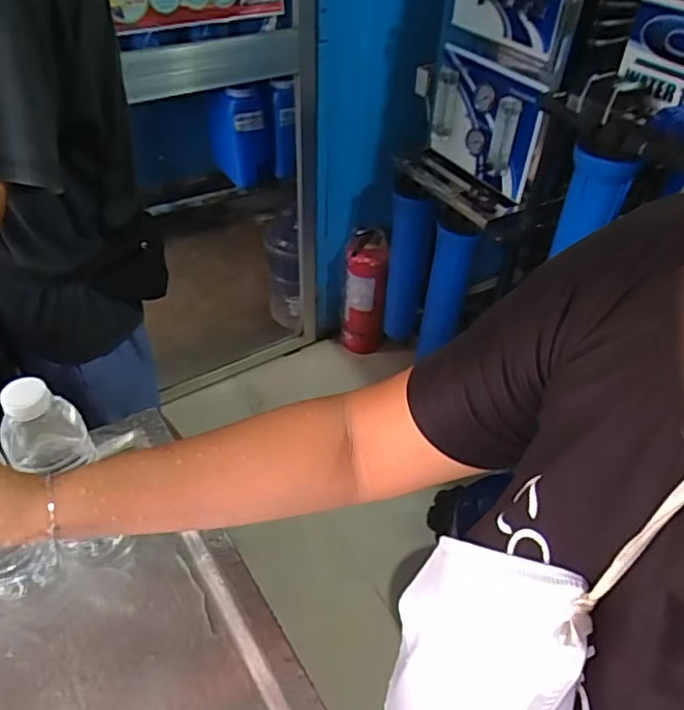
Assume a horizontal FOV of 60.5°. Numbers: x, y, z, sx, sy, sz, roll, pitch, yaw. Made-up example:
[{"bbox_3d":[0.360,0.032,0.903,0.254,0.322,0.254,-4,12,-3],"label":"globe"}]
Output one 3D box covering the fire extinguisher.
[{"bbox_3d":[0.085,-0.214,1.975,0.142,0.474,0.145,8,43,5],"label":"fire extinguisher"}]

